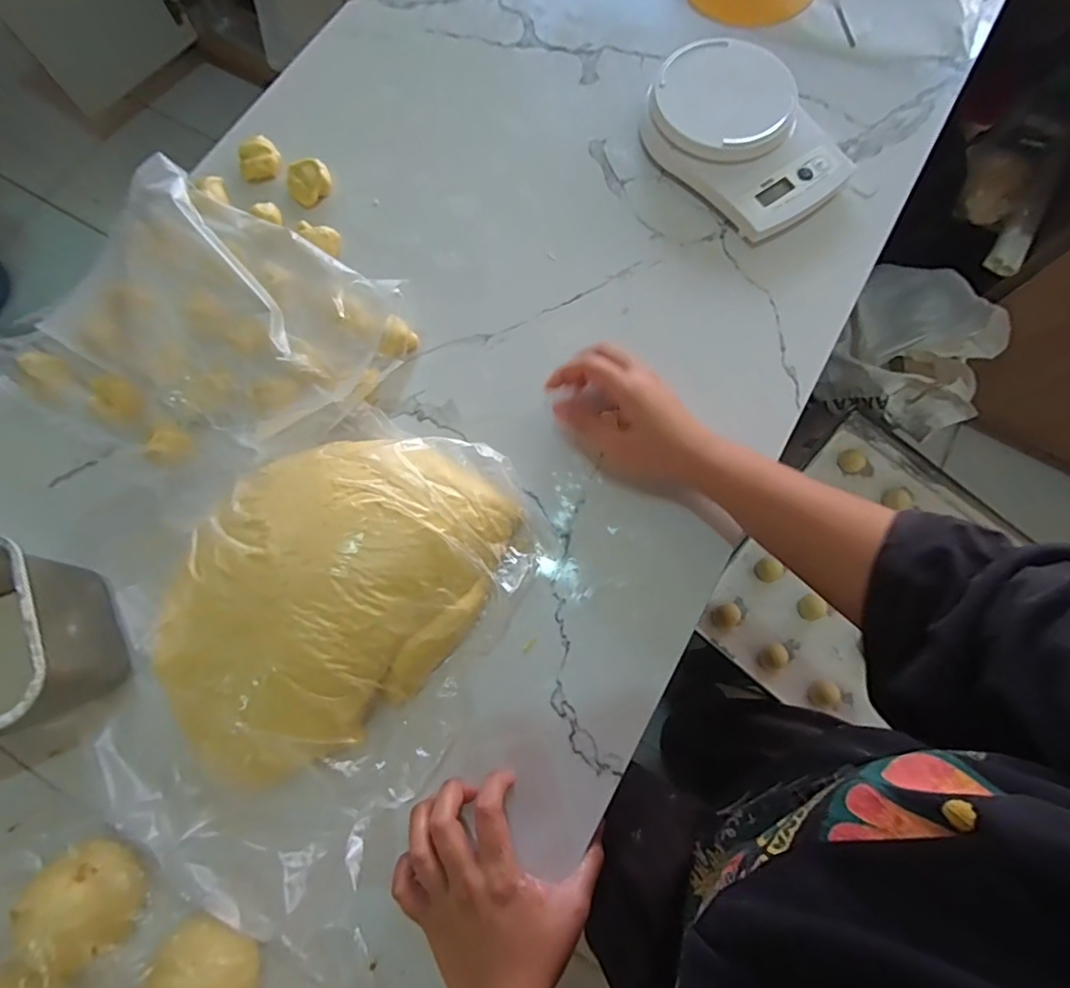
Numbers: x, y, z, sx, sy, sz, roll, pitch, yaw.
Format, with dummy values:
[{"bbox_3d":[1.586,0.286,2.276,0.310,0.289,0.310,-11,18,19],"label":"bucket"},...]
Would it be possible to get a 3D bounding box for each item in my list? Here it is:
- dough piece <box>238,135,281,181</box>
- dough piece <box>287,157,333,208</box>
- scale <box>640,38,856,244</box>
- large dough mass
[{"bbox_3d":[-0.255,-0.309,0.501,0.037,0.018,0.034,0,76,-1],"label":"dough piece"},{"bbox_3d":[-0.208,-0.287,0.495,0.038,0.015,0.039,0,76,-1],"label":"dough piece"},{"bbox_3d":[0.187,-0.324,0.490,0.127,0.049,0.185,-40,80,-10],"label":"scale"},{"bbox_3d":[-0.140,0.061,0.379,0.179,0.065,0.237,34,78,7],"label":"large dough mass"}]

